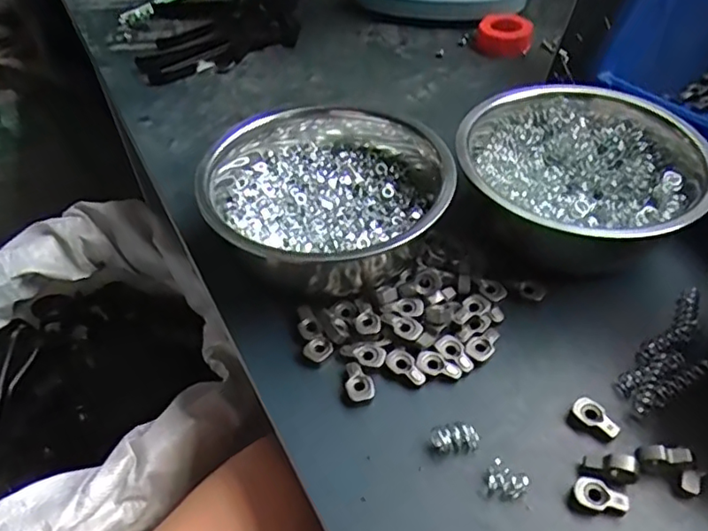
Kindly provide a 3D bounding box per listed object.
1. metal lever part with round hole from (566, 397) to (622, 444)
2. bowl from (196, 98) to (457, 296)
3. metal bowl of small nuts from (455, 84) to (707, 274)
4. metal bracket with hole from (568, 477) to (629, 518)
[{"bbox_3d":[0.148,0.095,0.365,0.029,0.007,0.020,33,55,30],"label":"metal lever part with round hole"},{"bbox_3d":[-0.021,-0.049,0.441,0.164,0.078,0.163,-1,45,1],"label":"bowl"},{"bbox_3d":[0.171,-0.064,0.463,0.172,0.084,0.172,-1,45,1],"label":"metal bowl of small nuts"},{"bbox_3d":[0.136,0.132,0.331,0.028,0.008,0.020,22,50,22],"label":"metal bracket with hole"}]

